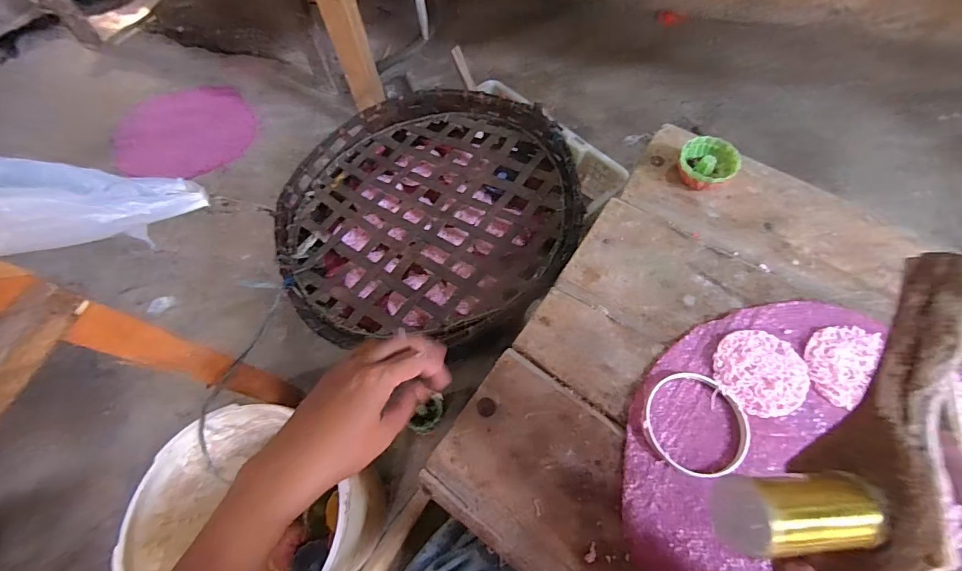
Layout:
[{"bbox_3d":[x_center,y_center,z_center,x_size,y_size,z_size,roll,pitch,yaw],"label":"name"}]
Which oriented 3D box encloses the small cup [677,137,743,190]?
[{"bbox_3d":[0.257,-0.135,0.497,0.061,0.037,0.063,-2,62,3],"label":"small cup"}]

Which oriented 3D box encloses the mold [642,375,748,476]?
[{"bbox_3d":[0.193,0.124,0.388,0.086,0.010,0.092,-2,62,3],"label":"mold"}]

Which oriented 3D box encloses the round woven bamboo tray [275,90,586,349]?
[{"bbox_3d":[-0.085,-0.119,0.631,0.424,0.095,0.414,-2,62,3],"label":"round woven bamboo tray"}]

